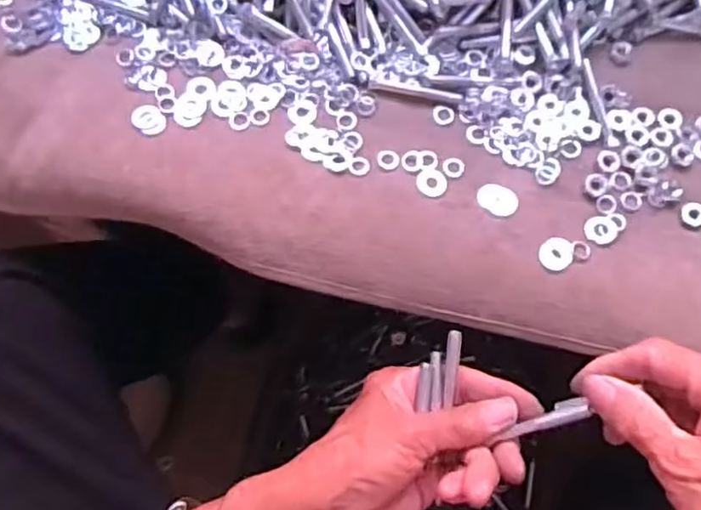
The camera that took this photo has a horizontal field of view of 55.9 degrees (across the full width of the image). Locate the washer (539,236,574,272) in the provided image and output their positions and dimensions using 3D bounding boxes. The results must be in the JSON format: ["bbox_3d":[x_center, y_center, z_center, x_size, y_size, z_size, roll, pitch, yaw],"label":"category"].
[{"bbox_3d":[0.117,-0.001,0.374,0.021,0.004,0.019,-37,78,-7],"label":"washer"}]

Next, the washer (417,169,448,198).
[{"bbox_3d":[0.048,-0.043,0.387,0.018,0.004,0.017,0,77,1],"label":"washer"}]

